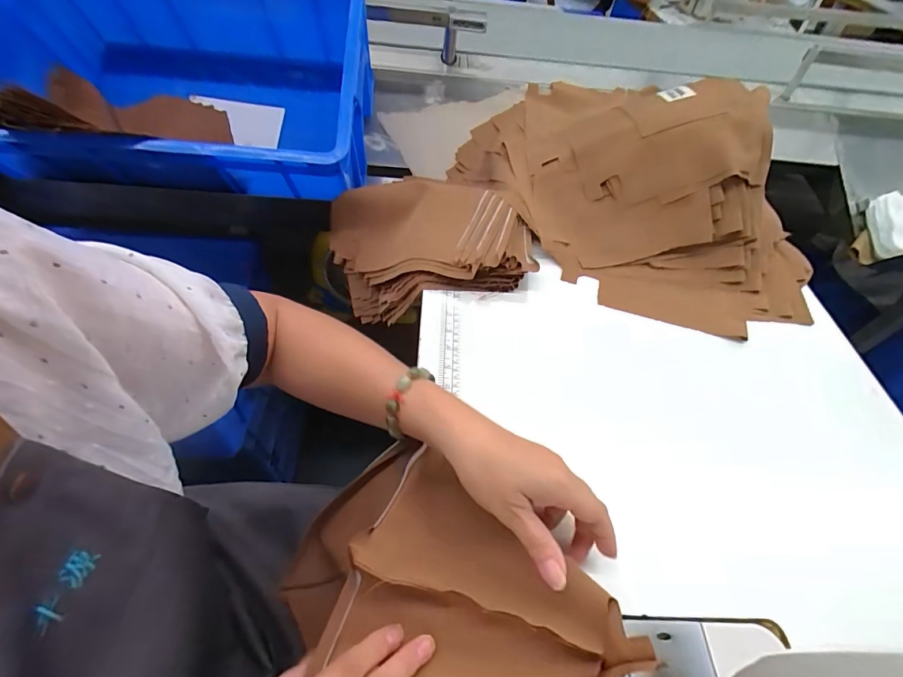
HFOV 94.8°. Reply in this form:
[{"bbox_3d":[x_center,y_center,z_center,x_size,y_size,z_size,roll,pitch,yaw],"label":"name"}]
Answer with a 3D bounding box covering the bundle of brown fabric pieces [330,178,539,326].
[{"bbox_3d":[-0.040,-0.123,0.607,0.291,0.127,0.199,9,52,1],"label":"bundle of brown fabric pieces"}]

